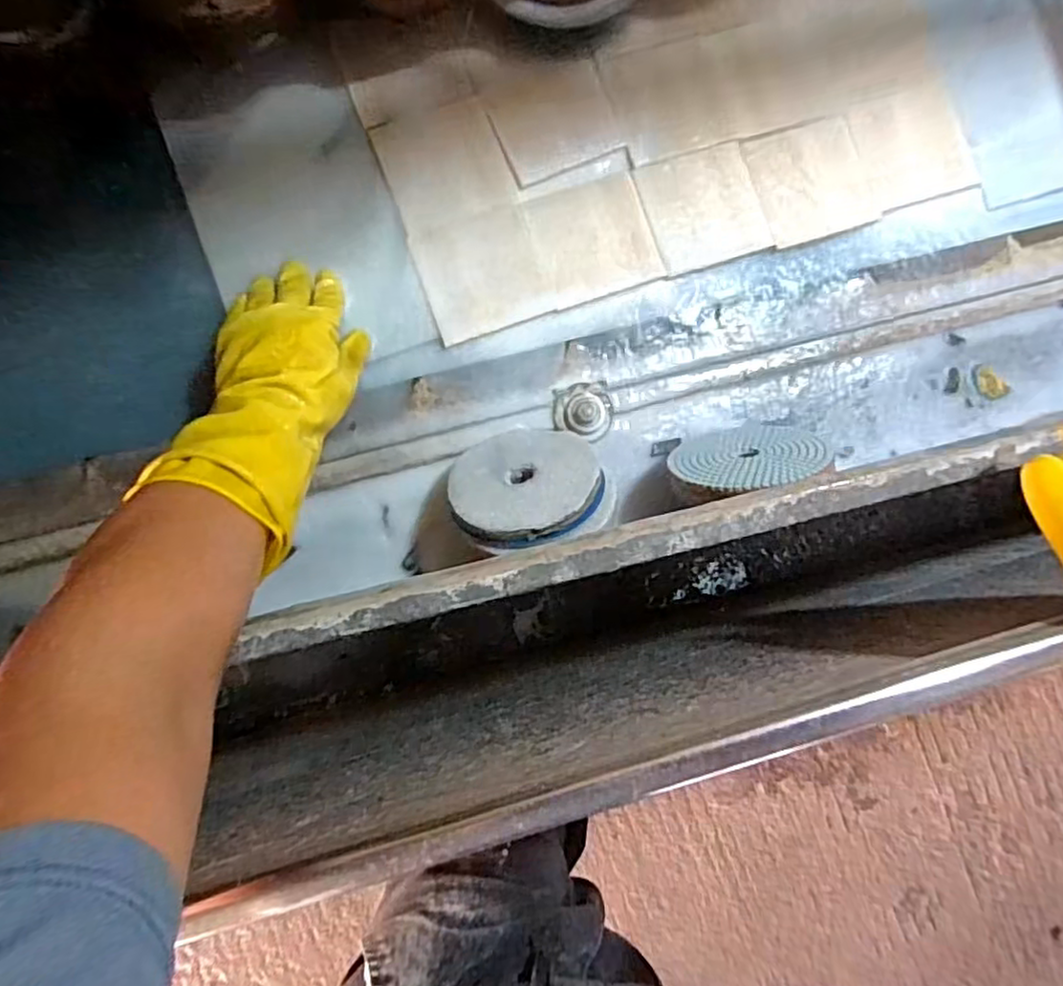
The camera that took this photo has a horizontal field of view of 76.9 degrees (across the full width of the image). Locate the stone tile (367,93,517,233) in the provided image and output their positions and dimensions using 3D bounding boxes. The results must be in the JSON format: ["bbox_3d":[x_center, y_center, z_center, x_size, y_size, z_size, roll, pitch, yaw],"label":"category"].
[{"bbox_3d":[-0.070,-0.269,0.546,0.098,0.007,0.091,-19,87,-4],"label":"stone tile"}]

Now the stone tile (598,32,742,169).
[{"bbox_3d":[0.114,-0.331,0.564,0.093,0.011,0.095,-17,87,-4],"label":"stone tile"}]

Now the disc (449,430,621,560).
[{"bbox_3d":[-0.006,-0.004,0.511,0.113,0.122,0.022,-33,137,-22],"label":"disc"}]

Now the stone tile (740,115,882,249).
[{"bbox_3d":[0.239,-0.266,0.568,0.092,0.004,0.096,-19,87,-4],"label":"stone tile"}]

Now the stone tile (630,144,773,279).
[{"bbox_3d":[0.146,-0.240,0.562,0.096,0.004,0.095,-18,87,-4],"label":"stone tile"}]

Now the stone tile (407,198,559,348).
[{"bbox_3d":[-0.040,-0.180,0.546,0.096,0.004,0.094,-19,87,-4],"label":"stone tile"}]

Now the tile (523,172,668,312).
[{"bbox_3d":[0.053,-0.209,0.553,0.097,0.005,0.092,-20,87,-4],"label":"tile"}]

